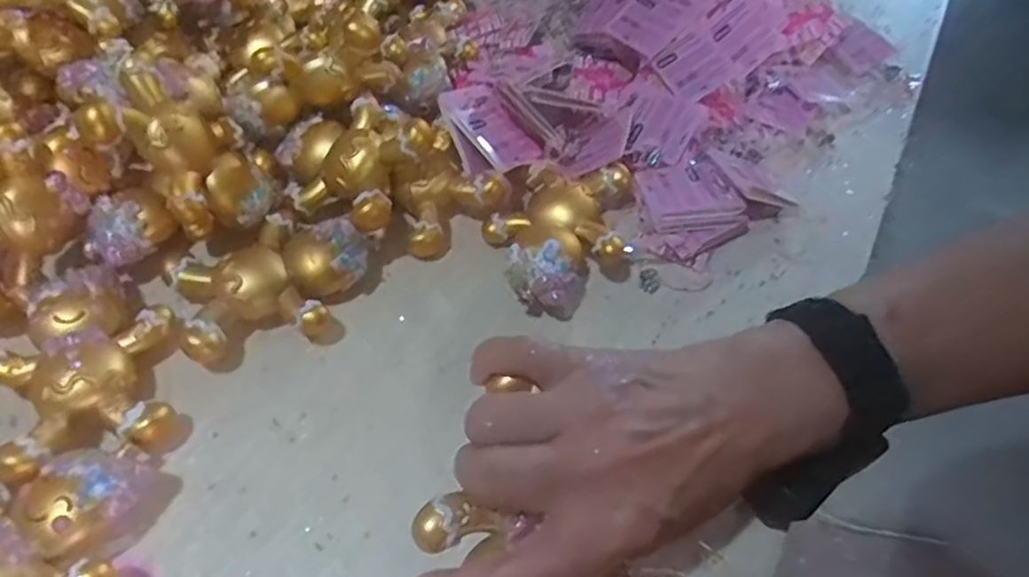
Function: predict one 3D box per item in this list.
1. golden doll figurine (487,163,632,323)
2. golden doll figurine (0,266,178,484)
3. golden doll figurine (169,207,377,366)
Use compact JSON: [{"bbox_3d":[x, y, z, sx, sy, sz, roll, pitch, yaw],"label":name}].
[{"bbox_3d":[0.023,-0.034,0.398,0.079,0.034,0.104,10,55,6],"label":"golden doll figurine"},{"bbox_3d":[-0.216,0.040,0.333,0.079,0.031,0.102,-19,57,-15],"label":"golden doll figurine"},{"bbox_3d":[-0.135,-0.006,0.376,0.103,0.034,0.083,-20,57,-15],"label":"golden doll figurine"}]

